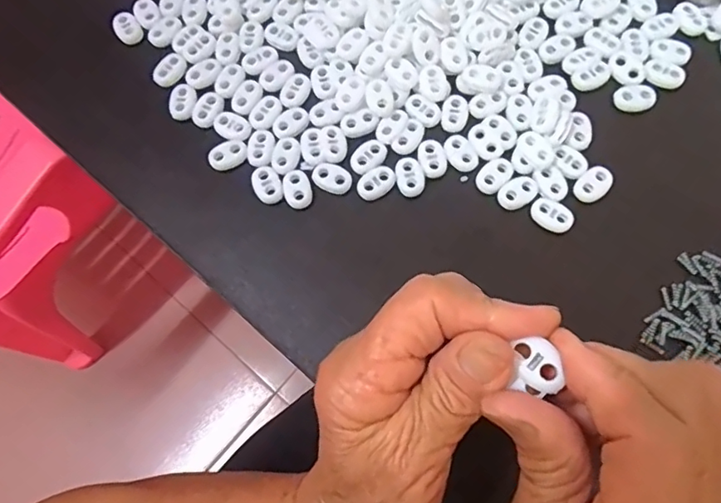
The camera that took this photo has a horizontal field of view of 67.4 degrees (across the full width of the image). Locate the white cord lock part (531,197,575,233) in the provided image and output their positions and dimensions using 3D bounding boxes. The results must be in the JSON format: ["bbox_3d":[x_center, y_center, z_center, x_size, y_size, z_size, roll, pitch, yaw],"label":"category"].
[{"bbox_3d":[0.103,-0.019,0.290,0.022,0.005,0.016,32,78,12],"label":"white cord lock part"}]

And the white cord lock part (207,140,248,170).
[{"bbox_3d":[-0.075,-0.055,0.308,0.022,0.004,0.014,-24,73,-4],"label":"white cord lock part"}]

